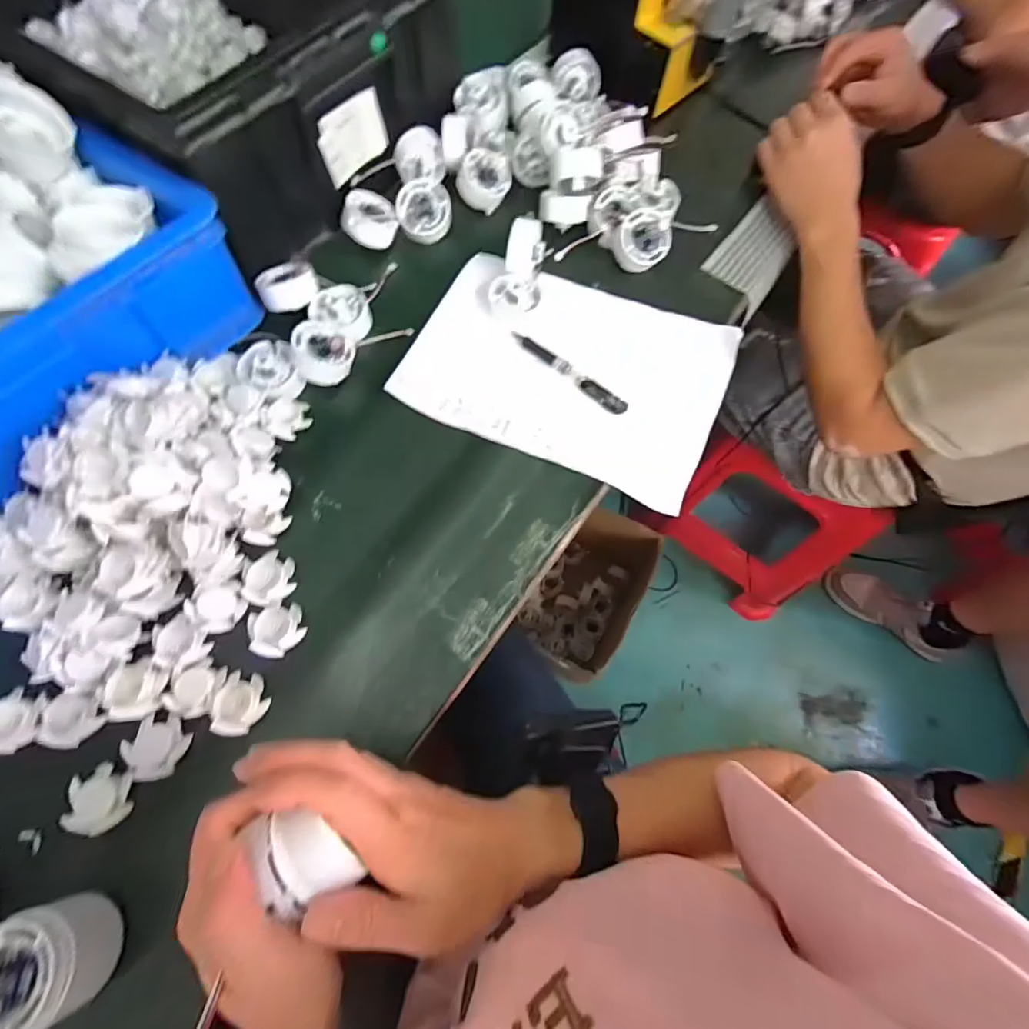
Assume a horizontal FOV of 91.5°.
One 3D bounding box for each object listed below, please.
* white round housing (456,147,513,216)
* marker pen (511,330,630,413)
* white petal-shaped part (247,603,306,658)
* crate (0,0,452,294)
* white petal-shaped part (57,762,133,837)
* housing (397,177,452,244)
[{"bbox_3d":[-0.035,-0.380,0.570,0.056,0.026,0.056,3,83,-22],"label":"white round housing"},{"bbox_3d":[0.055,-0.141,0.489,0.133,0.011,0.018,39,72,12],"label":"marker pen"},{"bbox_3d":[-0.185,0.091,0.391,0.038,0.013,0.037,-12,69,-7],"label":"white petal-shaped part"},{"bbox_3d":[-0.347,-0.507,0.521,0.483,0.129,0.358,36,71,11],"label":"crate"},{"bbox_3d":[-0.283,0.194,0.343,0.036,0.015,0.042,-2,69,-3],"label":"white petal-shaped part"},{"bbox_3d":[-0.099,-0.332,0.555,0.057,0.029,0.057,-1,101,-5],"label":"housing"}]

